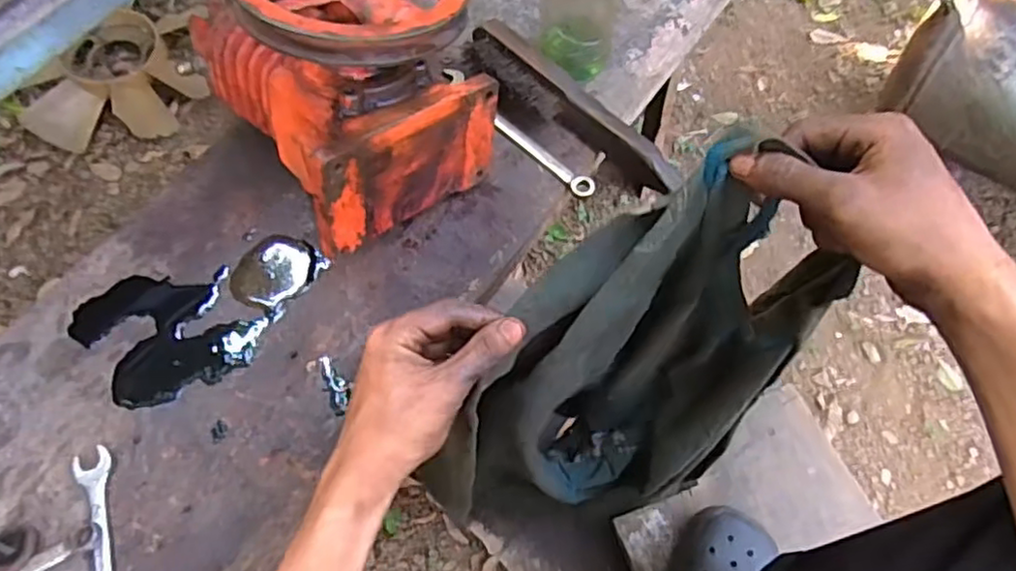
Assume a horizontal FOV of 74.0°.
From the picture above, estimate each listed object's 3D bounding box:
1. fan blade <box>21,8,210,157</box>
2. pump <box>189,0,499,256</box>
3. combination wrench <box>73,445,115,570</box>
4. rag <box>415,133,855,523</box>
[{"bbox_3d":[-0.712,-0.384,1.225,0.296,0.063,0.296,-1,65,2],"label":"fan blade"},{"bbox_3d":[-0.122,-0.160,0.504,0.163,0.197,0.211,-33,67,-15],"label":"pump"},{"bbox_3d":[-0.269,0.176,0.444,0.024,0.009,0.141,-20,64,-9],"label":"combination wrench"},{"bbox_3d":[0.072,0.075,0.458,0.257,0.297,0.122,-36,68,-13],"label":"rag"}]

